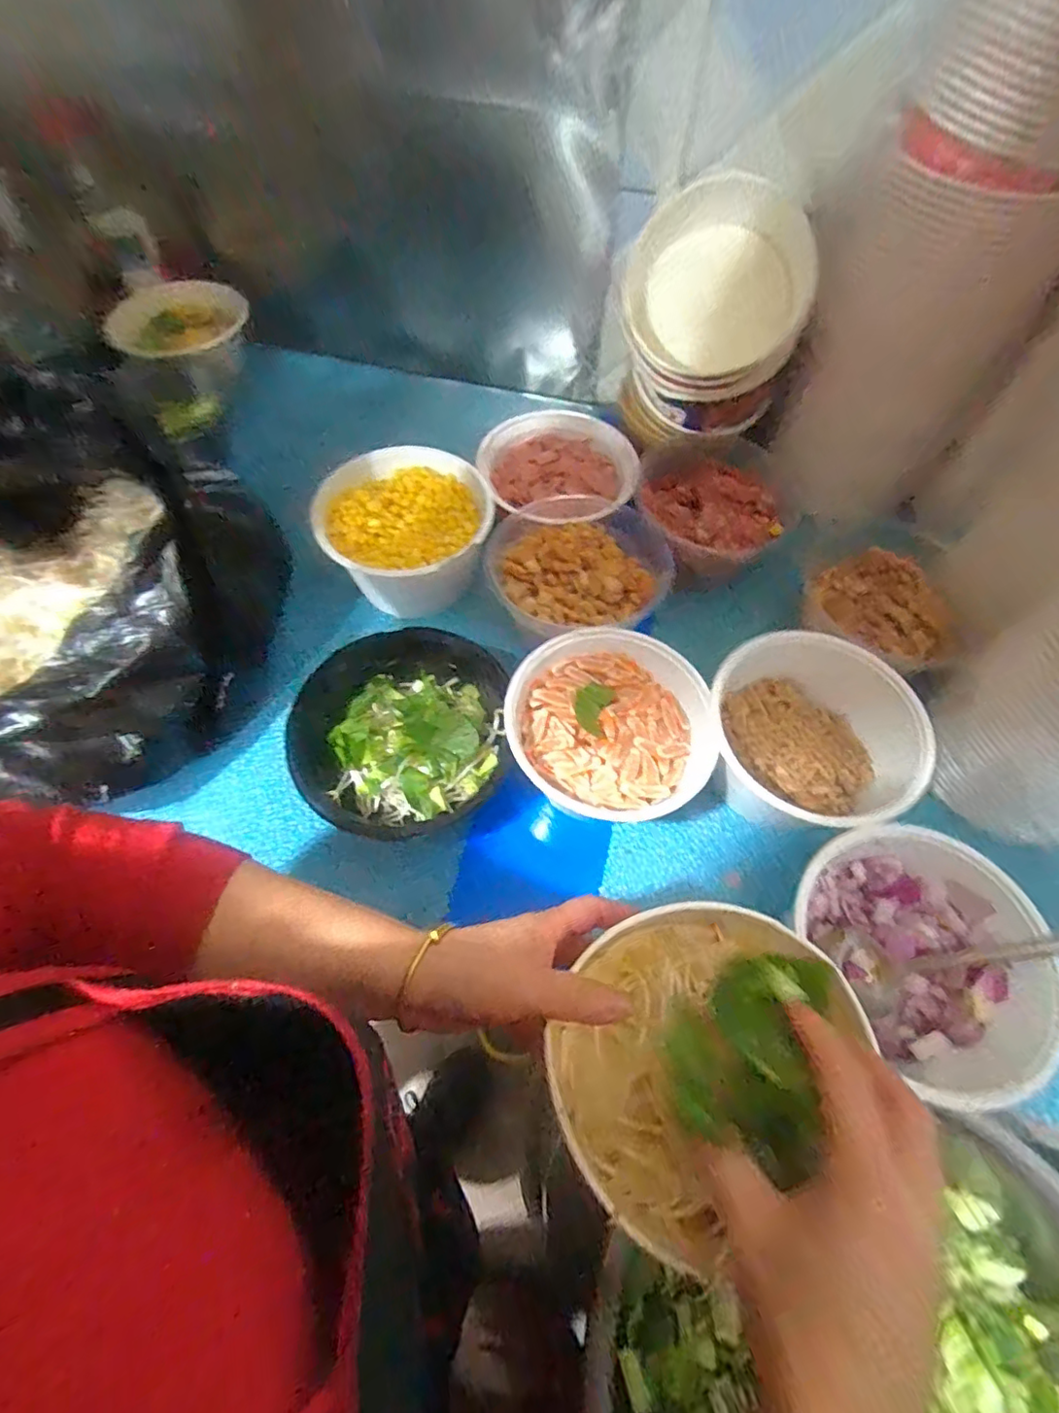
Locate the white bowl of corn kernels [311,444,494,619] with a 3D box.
[{"bbox_3d":[-0.124,-0.172,0.613,0.161,0.104,0.162,1,62,-1],"label":"white bowl of corn kernels"}]

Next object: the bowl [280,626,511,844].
[{"bbox_3d":[-0.116,0.022,0.528,0.188,0.064,0.172,1,62,-1],"label":"bowl"}]

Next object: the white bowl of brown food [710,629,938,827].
[{"bbox_3d":[0.228,0.030,0.502,0.147,0.091,0.164,-19,64,-11],"label":"white bowl of brown food"}]

